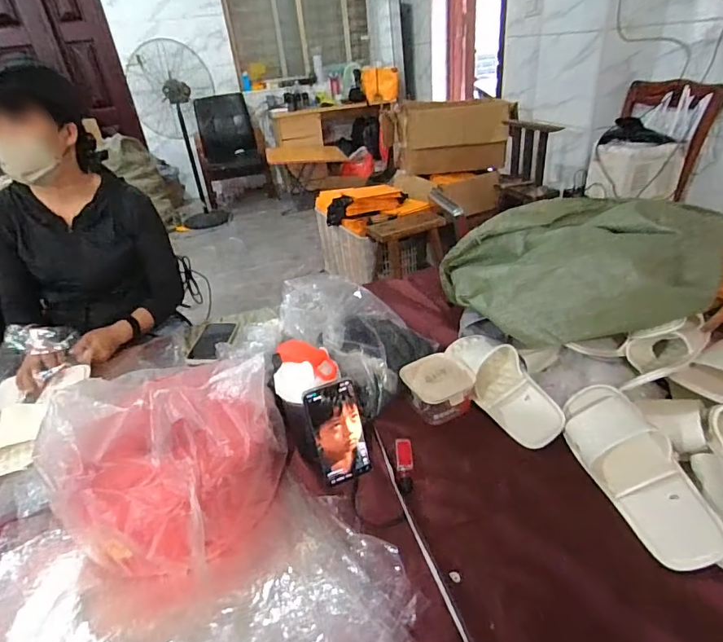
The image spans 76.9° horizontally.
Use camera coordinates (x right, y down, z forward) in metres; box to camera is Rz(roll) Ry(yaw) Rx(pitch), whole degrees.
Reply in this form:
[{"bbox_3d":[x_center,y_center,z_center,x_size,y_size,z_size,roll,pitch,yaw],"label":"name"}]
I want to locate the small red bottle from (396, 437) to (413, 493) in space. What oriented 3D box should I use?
[{"bbox_3d":[0.066,0.217,0.695,0.025,0.020,0.098,-3,28,4],"label":"small red bottle"}]

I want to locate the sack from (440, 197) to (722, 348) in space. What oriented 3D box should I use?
[{"bbox_3d":[0.398,-0.122,0.846,0.463,0.153,0.331,-13,32,-11],"label":"sack"}]

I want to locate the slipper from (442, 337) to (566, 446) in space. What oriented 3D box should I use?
[{"bbox_3d":[0.243,0.104,0.817,0.104,0.066,0.287,-15,31,-15],"label":"slipper"}]

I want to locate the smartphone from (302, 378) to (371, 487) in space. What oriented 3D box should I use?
[{"bbox_3d":[-0.034,0.165,0.670,0.074,0.162,0.012,-17,19,-15],"label":"smartphone"}]

